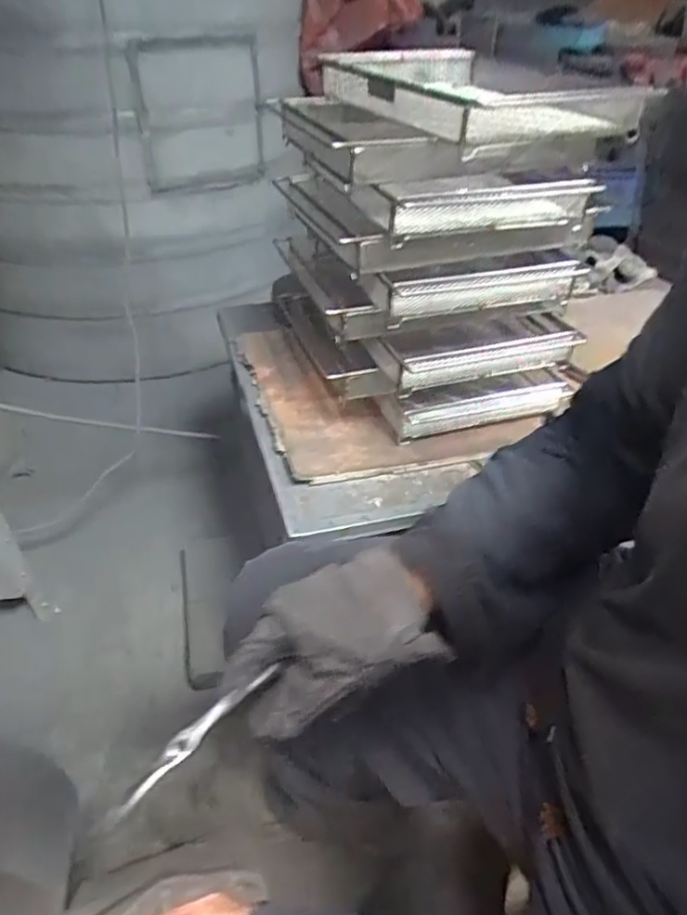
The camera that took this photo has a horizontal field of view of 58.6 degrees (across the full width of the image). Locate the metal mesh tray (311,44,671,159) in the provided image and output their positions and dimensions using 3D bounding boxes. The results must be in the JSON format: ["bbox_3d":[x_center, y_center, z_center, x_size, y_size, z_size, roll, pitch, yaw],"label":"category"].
[{"bbox_3d":[0.139,-0.454,0.760,0.268,0.049,0.374,-15,42,-19],"label":"metal mesh tray"}]

